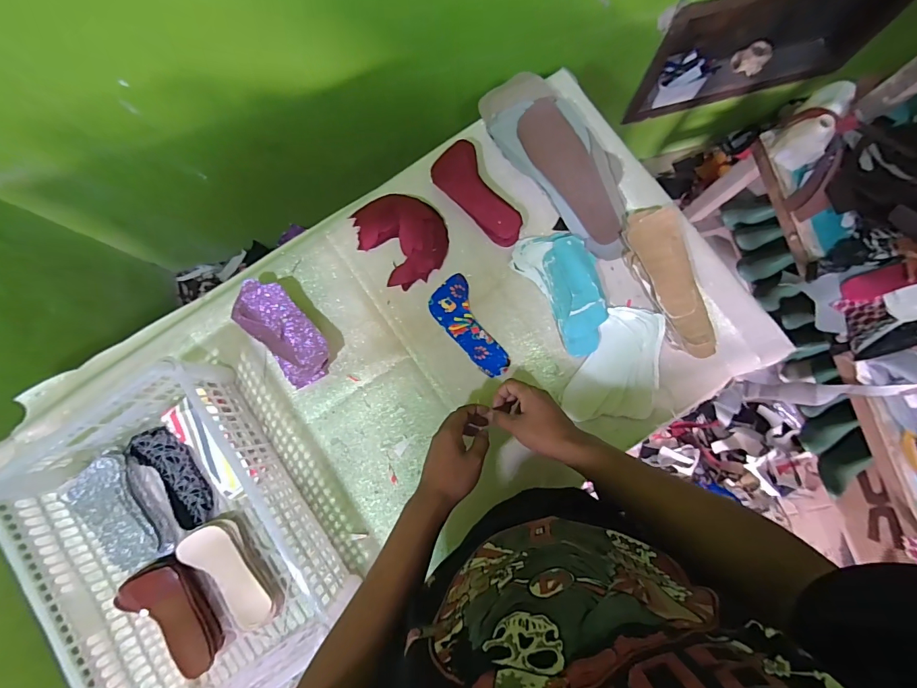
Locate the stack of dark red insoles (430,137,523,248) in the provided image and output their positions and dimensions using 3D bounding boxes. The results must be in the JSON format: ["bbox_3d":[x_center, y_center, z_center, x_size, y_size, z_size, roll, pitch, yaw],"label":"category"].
[{"bbox_3d":[0.029,-0.245,0.703,0.081,0.031,0.187,-32,81,-2],"label":"stack of dark red insoles"}]

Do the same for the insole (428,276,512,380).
[{"bbox_3d":[0.019,-0.026,0.700,0.072,0.004,0.179,-32,81,-2],"label":"insole"}]

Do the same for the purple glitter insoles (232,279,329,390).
[{"bbox_3d":[-0.289,-0.022,0.689,0.092,0.053,0.191,-38,82,-3],"label":"purple glitter insoles"}]

